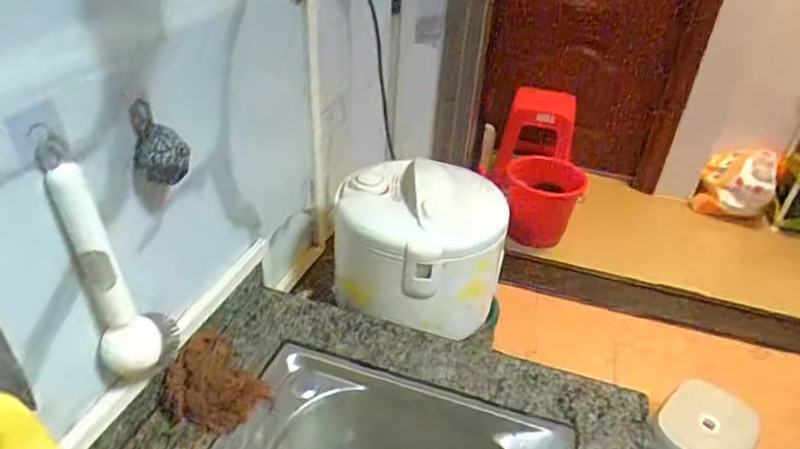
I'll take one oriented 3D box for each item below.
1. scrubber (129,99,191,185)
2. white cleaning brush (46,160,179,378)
[{"bbox_3d":[-0.243,-0.084,0.543,0.050,0.071,0.051,-12,37,-22],"label":"scrubber"},{"bbox_3d":[-0.269,0.050,0.518,0.070,0.231,0.045,-15,39,-26],"label":"white cleaning brush"}]

